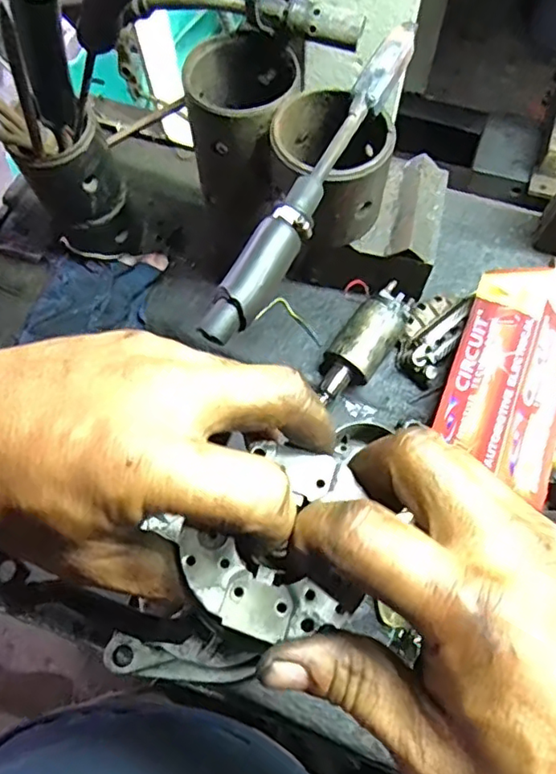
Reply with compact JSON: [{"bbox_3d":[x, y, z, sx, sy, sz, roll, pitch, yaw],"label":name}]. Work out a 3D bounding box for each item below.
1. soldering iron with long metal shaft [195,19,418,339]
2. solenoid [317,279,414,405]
[{"bbox_3d":[0.029,-0.141,0.385,0.028,0.030,0.268,28,70,12],"label":"soldering iron with long metal shaft"},{"bbox_3d":[0.090,-0.049,0.572,0.053,0.047,0.122,37,72,16],"label":"solenoid"}]

